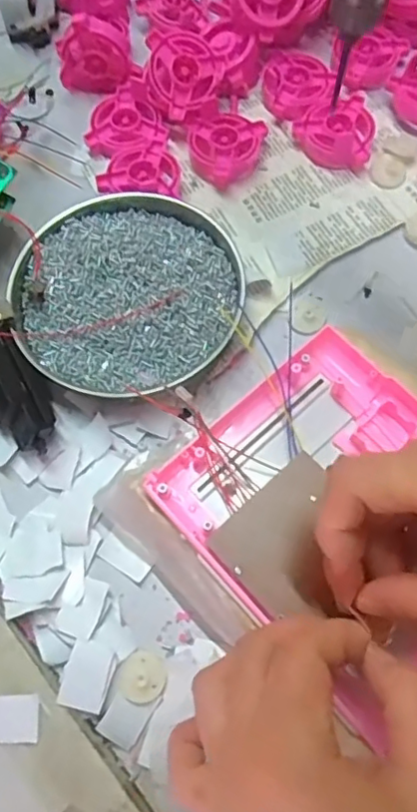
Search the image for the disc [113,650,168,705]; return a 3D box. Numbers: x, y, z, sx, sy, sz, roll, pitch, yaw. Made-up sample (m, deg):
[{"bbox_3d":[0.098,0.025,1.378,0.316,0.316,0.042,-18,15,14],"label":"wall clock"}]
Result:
[{"bbox_3d":[-0.033,0.134,0.307,0.024,0.008,0.024,0,69,1],"label":"disc"}]

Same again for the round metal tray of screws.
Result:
[{"bbox_3d":[-0.048,-0.068,0.372,0.133,0.019,0.124,0,69,1],"label":"round metal tray of screws"}]

